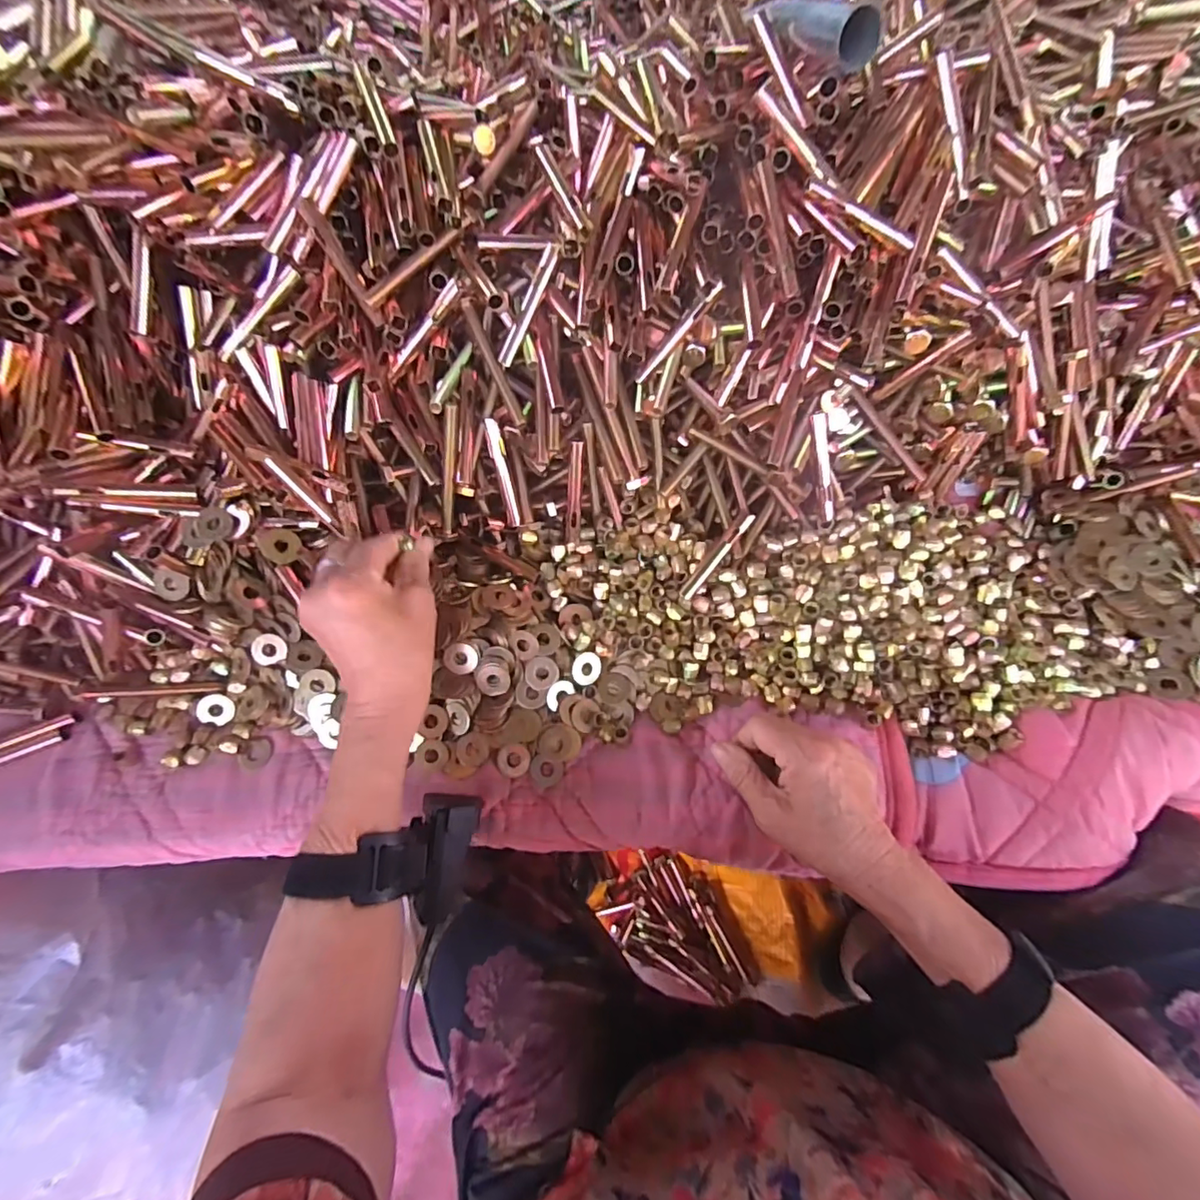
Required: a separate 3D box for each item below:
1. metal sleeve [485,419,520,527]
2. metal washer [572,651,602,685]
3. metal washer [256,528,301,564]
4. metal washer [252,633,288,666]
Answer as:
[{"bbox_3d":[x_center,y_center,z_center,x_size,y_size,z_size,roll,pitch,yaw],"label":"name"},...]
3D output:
[{"bbox_3d":[-0.075,-0.096,0.410,0.010,0.082,0.008,-11,29,-3],"label":"metal sleeve"},{"bbox_3d":[-0.010,0.053,0.413,0.025,0.004,0.026,-1,92,-26],"label":"metal washer"},{"bbox_3d":[-0.234,-0.040,0.389,0.028,0.004,0.025,4,81,-19],"label":"metal washer"},{"bbox_3d":[-0.252,0.038,0.407,0.026,0.004,0.023,-8,93,-3],"label":"metal washer"}]

